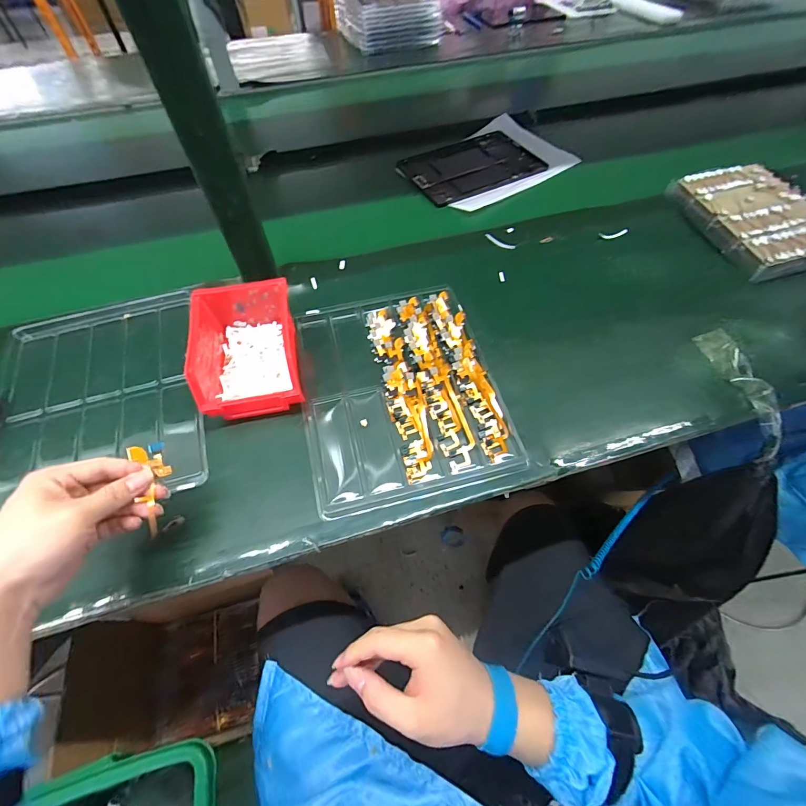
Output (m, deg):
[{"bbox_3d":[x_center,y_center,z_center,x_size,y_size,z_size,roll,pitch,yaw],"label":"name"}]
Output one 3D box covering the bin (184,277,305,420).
[{"bbox_3d":[-0.172,-0.062,0.436,0.102,0.069,0.144,-11,59,-5],"label":"bin"}]

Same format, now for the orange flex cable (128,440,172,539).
[{"bbox_3d":[-0.213,0.074,0.329,0.026,0.013,0.079,-5,84,-1],"label":"orange flex cable"}]

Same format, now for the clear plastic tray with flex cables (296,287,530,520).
[{"bbox_3d":[-0.004,-0.020,0.450,0.213,0.020,0.261,-12,59,-6],"label":"clear plastic tray with flex cables"}]

